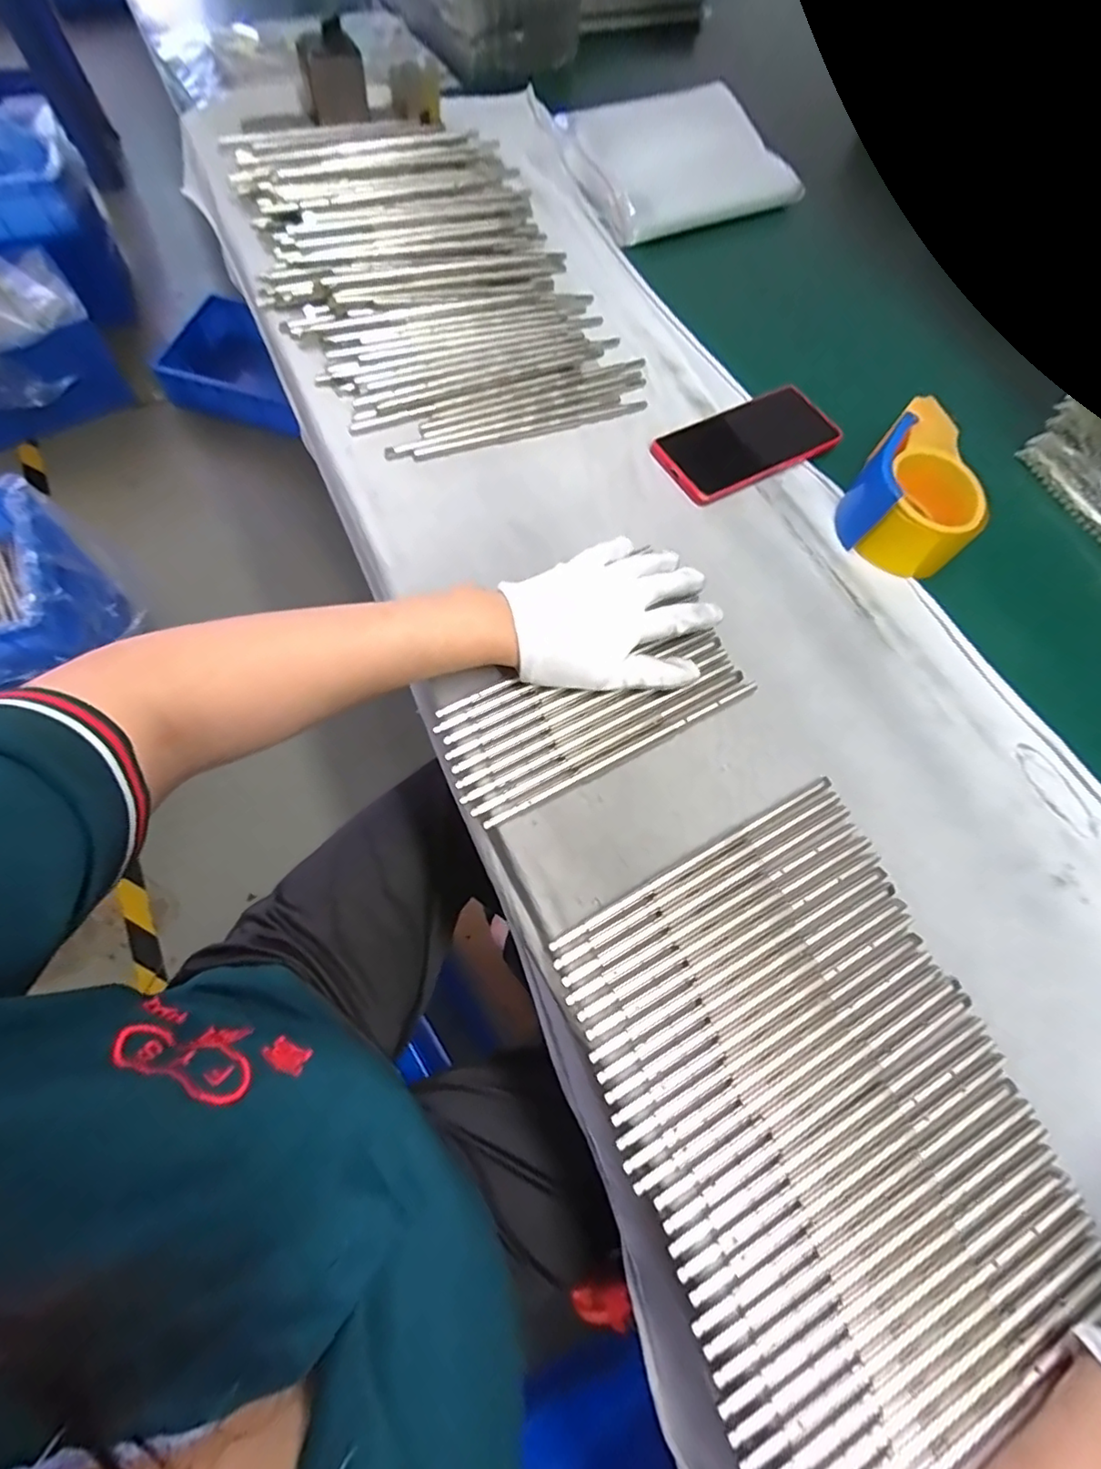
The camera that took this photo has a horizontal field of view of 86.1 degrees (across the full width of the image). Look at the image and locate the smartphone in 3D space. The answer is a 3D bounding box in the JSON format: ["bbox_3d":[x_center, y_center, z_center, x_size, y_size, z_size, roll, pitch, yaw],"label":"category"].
[{"bbox_3d":[0.170,-0.255,0.514,0.158,0.007,0.079,-29,73,-15],"label":"smartphone"}]

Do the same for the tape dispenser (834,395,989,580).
[{"bbox_3d":[0.302,-0.197,0.476,0.100,0.053,0.118,36,67,11],"label":"tape dispenser"}]

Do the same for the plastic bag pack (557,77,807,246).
[{"bbox_3d":[0.153,-0.625,0.641,0.251,0.048,0.164,-20,71,-12],"label":"plastic bag pack"}]

